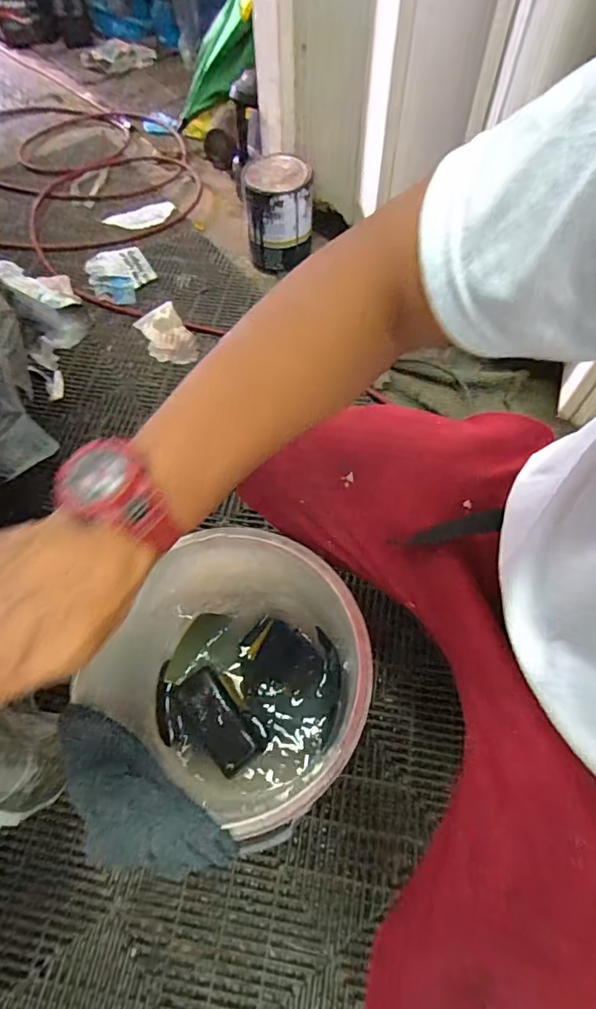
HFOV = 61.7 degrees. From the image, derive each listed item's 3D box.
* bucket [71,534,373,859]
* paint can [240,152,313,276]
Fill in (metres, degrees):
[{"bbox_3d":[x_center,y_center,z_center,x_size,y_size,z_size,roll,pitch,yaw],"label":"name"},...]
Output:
[{"bbox_3d":[-0.064,0.219,0.621,0.272,0.260,0.275,0,61,1],"label":"bucket"},{"bbox_3d":[-0.047,-0.701,1.219,0.156,0.209,0.160,0,61,1],"label":"paint can"}]

